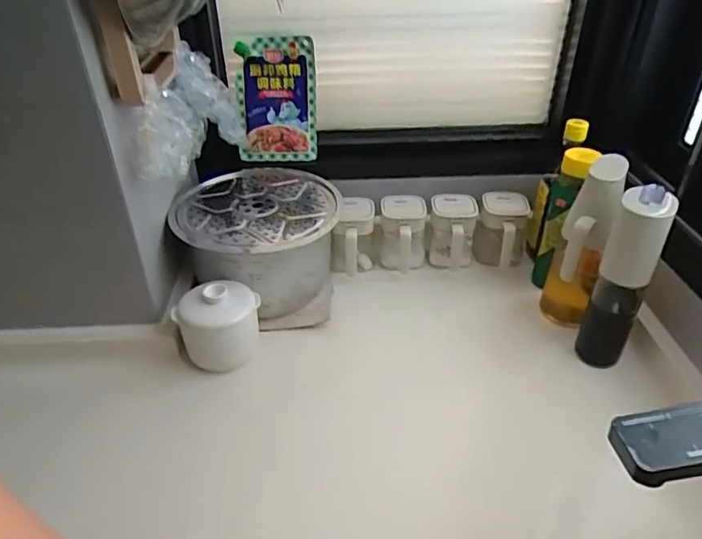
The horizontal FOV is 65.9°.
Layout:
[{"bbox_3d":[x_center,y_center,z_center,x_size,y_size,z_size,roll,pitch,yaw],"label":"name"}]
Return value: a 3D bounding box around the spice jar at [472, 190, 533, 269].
[{"bbox_3d":[0.251,-0.064,0.910,0.080,0.104,0.088,12,38,18],"label":"spice jar"}]

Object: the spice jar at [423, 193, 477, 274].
[{"bbox_3d":[0.168,-0.061,0.915,0.079,0.107,0.083,4,36,8],"label":"spice jar"}]

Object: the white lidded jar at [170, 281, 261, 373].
[{"bbox_3d":[-0.174,0.069,0.726,0.089,0.098,0.094,-1,36,1],"label":"white lidded jar"}]

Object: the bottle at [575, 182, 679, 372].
[{"bbox_3d":[0.348,0.016,0.694,0.060,0.238,0.062,22,42,29],"label":"bottle"}]

